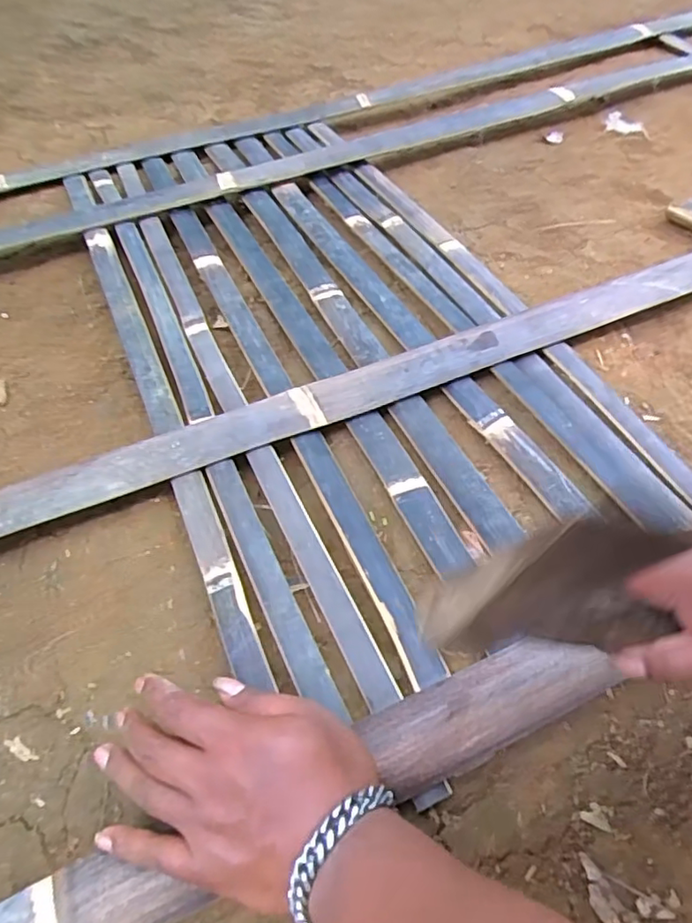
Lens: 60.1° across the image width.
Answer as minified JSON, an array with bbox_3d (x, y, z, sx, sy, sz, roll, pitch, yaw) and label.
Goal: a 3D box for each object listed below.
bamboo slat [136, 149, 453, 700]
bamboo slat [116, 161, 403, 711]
[{"bbox_3d":[-0.085,-0.108,0.597,0.035,0.023,0.701,-21,54,-14],"label":"bamboo slat"},{"bbox_3d":[-0.138,-0.121,0.603,0.033,0.016,0.775,-22,54,-14],"label":"bamboo slat"}]

